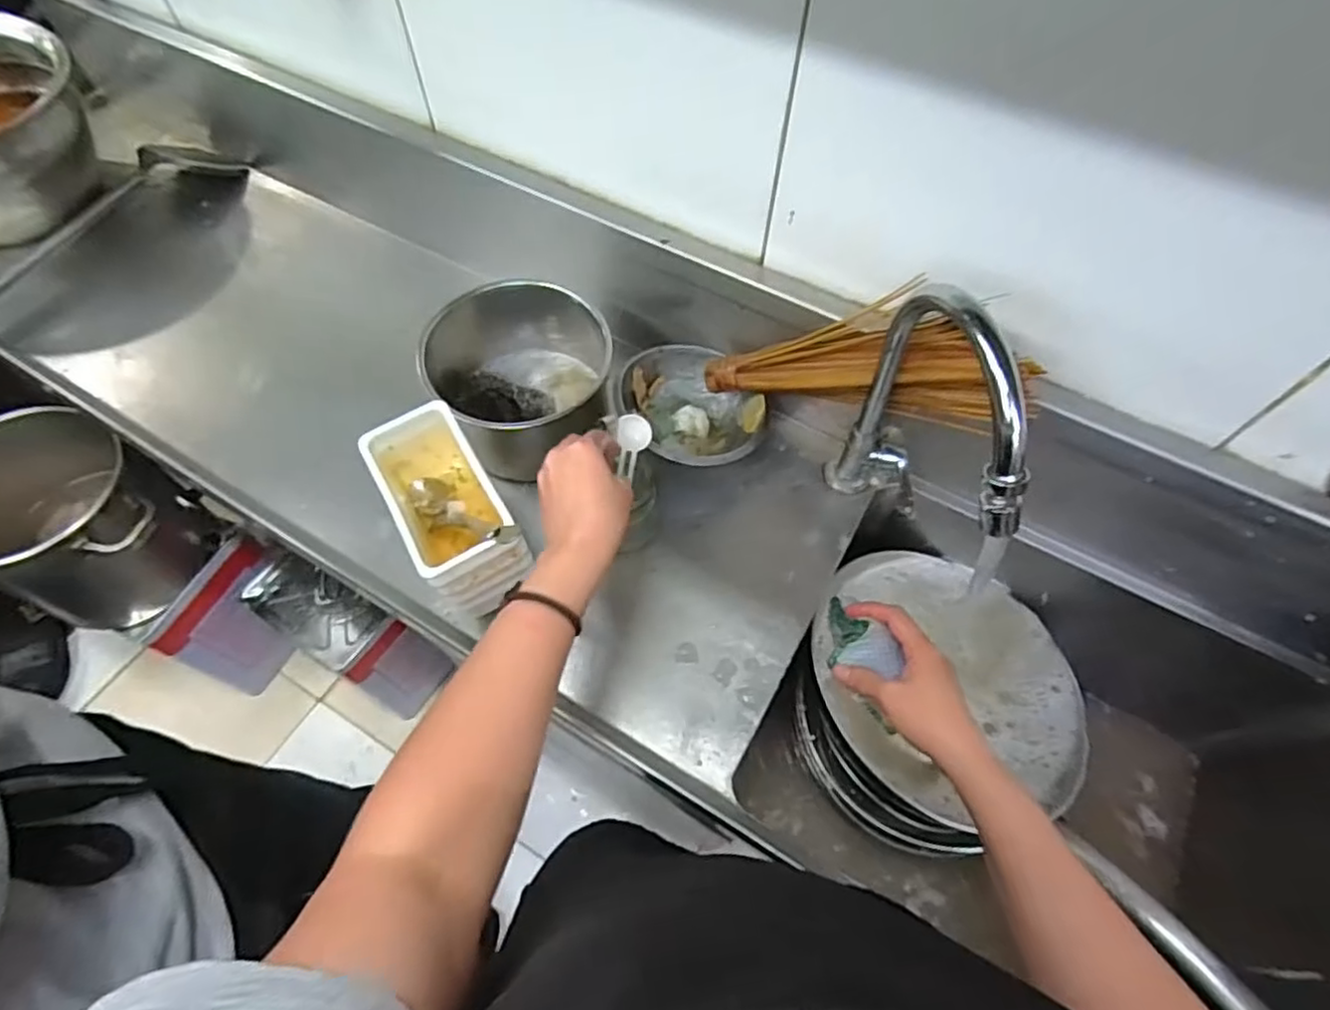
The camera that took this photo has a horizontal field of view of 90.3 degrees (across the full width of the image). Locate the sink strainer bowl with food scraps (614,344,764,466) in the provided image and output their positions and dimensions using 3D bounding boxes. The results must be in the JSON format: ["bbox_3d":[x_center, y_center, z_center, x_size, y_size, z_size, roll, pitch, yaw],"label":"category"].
[{"bbox_3d":[0.029,-0.097,0.668,0.124,0.061,0.134,0,61,-1],"label":"sink strainer bowl with food scraps"}]

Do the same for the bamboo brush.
[{"bbox_3d":[0.171,-0.126,0.590,0.285,0.116,0.056,10,59,28],"label":"bamboo brush"}]

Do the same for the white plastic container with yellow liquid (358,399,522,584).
[{"bbox_3d":[-0.174,0.000,0.527,0.072,0.081,0.149,-28,65,-15],"label":"white plastic container with yellow liquid"}]

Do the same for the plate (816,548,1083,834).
[{"bbox_3d":[0.286,0.174,0.678,0.243,0.037,0.264,0,61,-1],"label":"plate"}]

